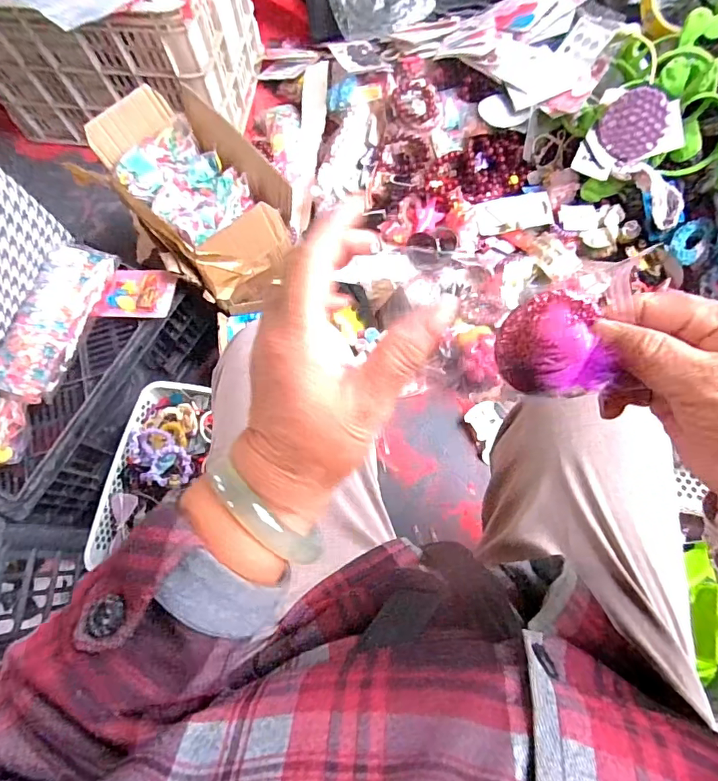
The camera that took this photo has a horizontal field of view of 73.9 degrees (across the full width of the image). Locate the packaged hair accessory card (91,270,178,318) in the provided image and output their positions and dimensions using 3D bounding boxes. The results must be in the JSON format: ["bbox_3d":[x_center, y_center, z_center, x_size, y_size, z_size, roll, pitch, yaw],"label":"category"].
[{"bbox_3d":[-0.322,-0.140,0.695,0.102,0.016,0.075,5,72,4],"label":"packaged hair accessory card"}]

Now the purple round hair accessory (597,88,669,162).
[{"bbox_3d":[0.444,-0.429,0.772,0.095,0.097,0.004,-7,29,40],"label":"purple round hair accessory"}]

